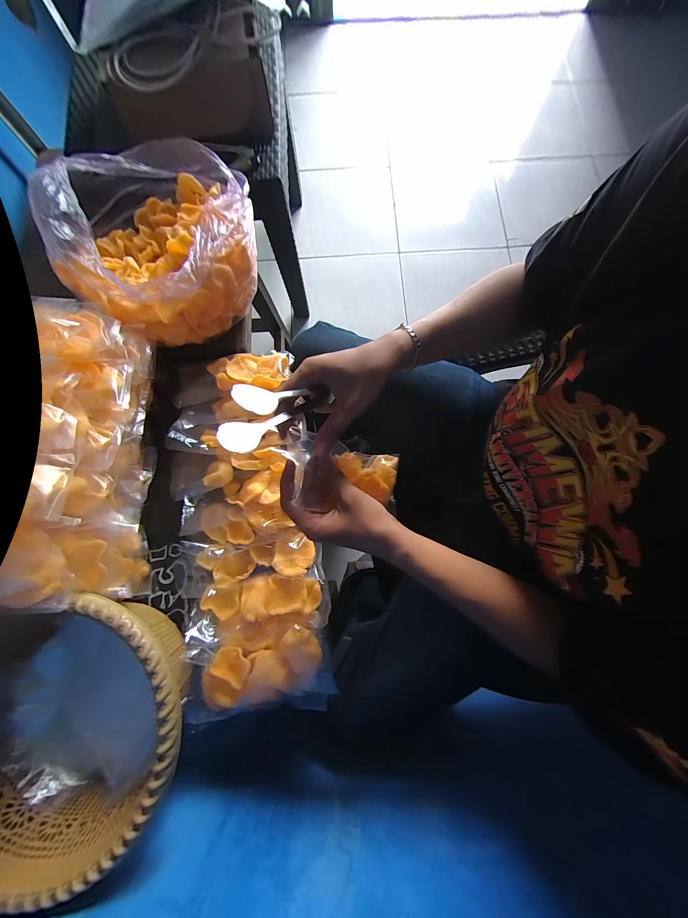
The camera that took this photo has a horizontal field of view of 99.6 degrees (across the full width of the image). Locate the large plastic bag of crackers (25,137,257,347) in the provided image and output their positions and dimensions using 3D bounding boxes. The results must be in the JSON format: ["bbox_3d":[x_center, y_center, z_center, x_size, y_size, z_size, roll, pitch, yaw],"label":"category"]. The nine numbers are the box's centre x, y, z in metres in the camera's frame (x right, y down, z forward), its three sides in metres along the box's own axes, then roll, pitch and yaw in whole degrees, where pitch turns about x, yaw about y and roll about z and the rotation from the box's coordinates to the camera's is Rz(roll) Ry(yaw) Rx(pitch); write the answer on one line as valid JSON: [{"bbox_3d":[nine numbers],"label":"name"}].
[{"bbox_3d":[-0.282,-0.343,0.444,0.264,0.141,0.295,-3,78,0],"label":"large plastic bag of crackers"}]

